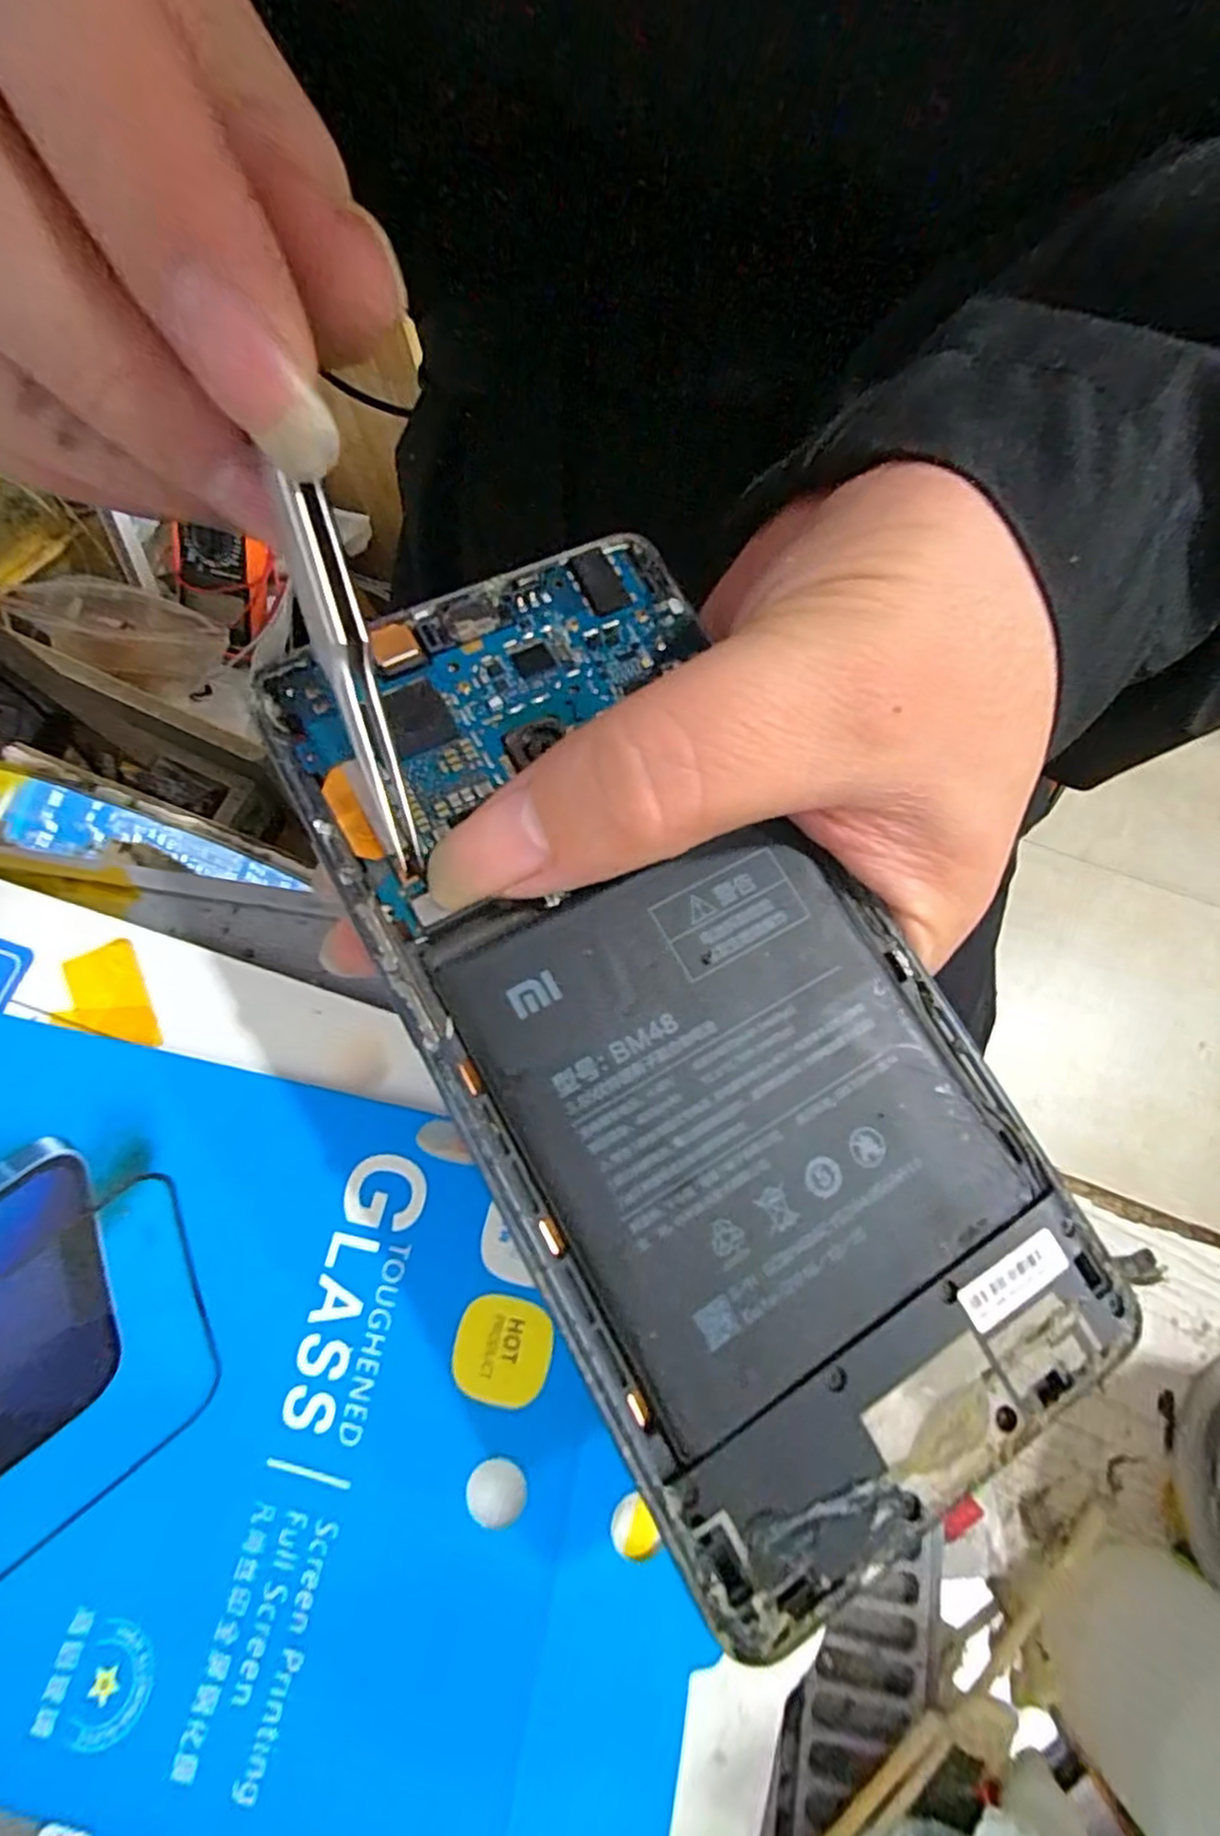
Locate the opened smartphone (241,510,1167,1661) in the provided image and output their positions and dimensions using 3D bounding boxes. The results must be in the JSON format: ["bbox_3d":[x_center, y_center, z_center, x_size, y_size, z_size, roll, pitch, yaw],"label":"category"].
[{"bbox_3d":[0.010,0.011,0.108,0.072,0.011,0.153,-30,81,-6],"label":"opened smartphone"}]

